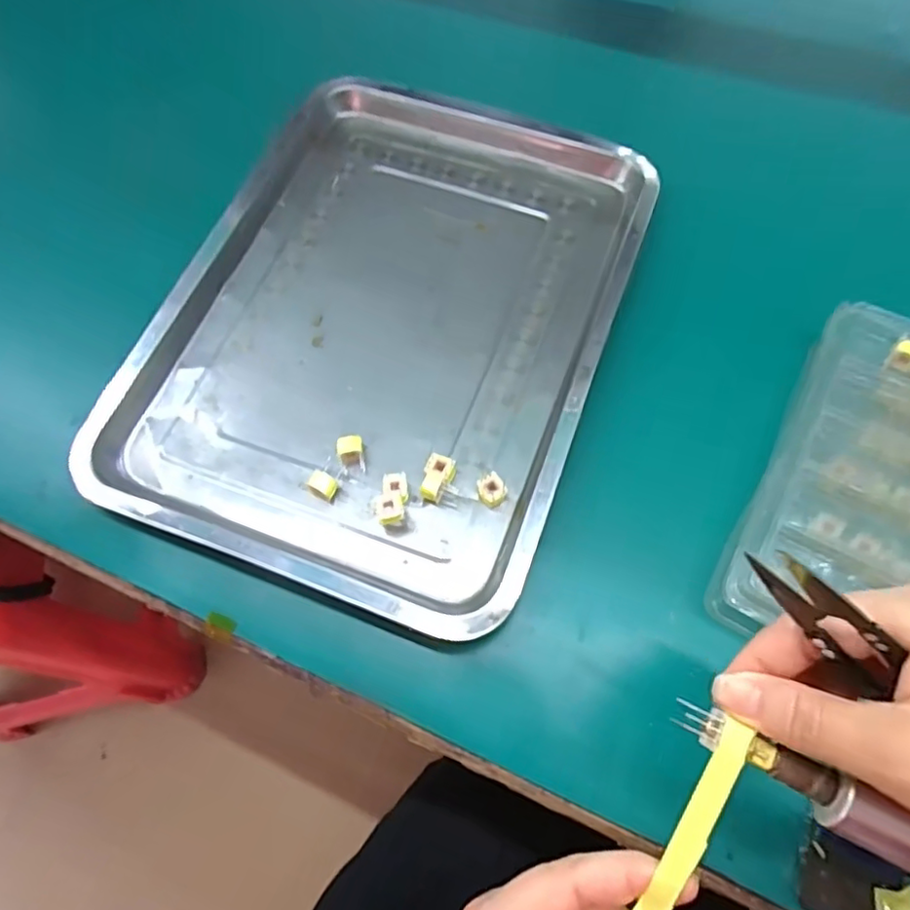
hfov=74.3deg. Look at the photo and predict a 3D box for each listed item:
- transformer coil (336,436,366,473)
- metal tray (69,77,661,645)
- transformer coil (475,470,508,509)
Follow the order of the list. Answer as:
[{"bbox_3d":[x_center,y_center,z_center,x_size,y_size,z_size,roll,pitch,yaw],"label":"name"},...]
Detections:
[{"bbox_3d":[-0.065,0.000,0.378,0.015,0.014,0.021,-11,68,-2],"label":"transformer coil"},{"bbox_3d":[-0.045,-0.103,0.415,0.288,0.028,0.386,19,71,10],"label":"metal tray"},{"bbox_3d":[0.023,0.022,0.365,0.017,0.012,0.019,-37,72,-11],"label":"transformer coil"}]

